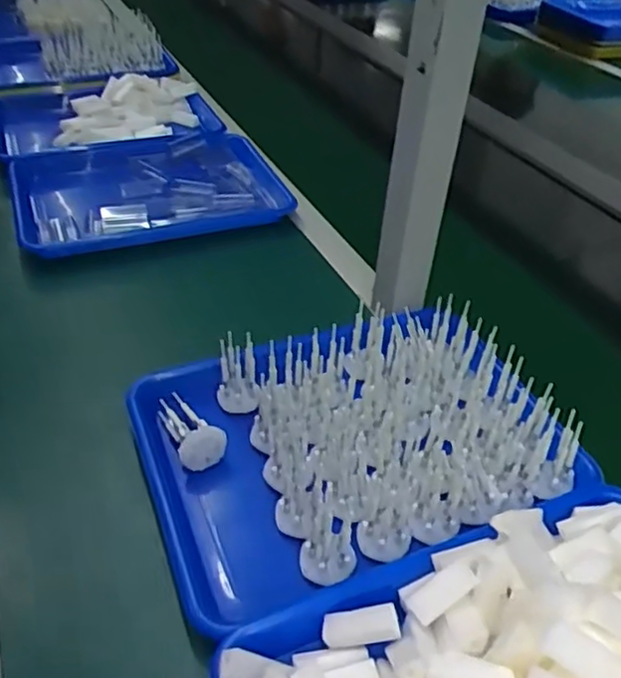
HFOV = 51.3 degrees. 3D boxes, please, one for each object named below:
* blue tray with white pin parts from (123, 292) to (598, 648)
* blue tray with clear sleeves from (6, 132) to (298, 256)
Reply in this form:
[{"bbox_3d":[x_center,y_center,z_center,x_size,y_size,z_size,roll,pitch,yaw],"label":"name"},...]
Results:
[{"bbox_3d":[0.035,0.077,0.519,0.321,0.065,0.235,-12,43,-19],"label":"blue tray with white pin parts"},{"bbox_3d":[-0.210,-0.198,0.853,0.330,0.037,0.260,-14,43,-21],"label":"blue tray with clear sleeves"}]

